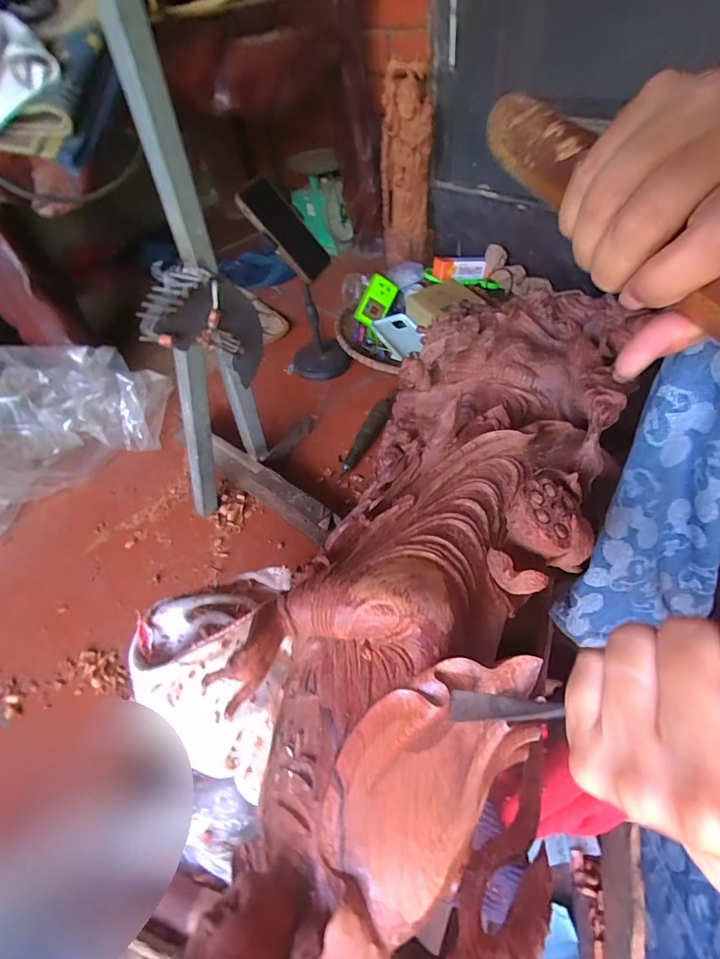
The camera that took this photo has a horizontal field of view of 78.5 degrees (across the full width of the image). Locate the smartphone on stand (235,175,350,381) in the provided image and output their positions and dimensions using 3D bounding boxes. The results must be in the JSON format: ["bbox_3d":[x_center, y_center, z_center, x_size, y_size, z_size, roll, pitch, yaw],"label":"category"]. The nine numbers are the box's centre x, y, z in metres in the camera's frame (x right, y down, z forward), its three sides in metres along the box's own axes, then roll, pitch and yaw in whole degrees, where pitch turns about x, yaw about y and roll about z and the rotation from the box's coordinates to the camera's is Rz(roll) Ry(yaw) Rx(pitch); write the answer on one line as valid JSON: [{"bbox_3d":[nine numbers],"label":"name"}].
[{"bbox_3d":[-0.099,-0.327,0.759,0.130,0.302,0.098,-6,50,1],"label":"smartphone on stand"}]

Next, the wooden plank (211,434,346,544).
[{"bbox_3d":[-0.142,0.006,0.667,0.254,0.051,0.039,30,59,27],"label":"wooden plank"}]

